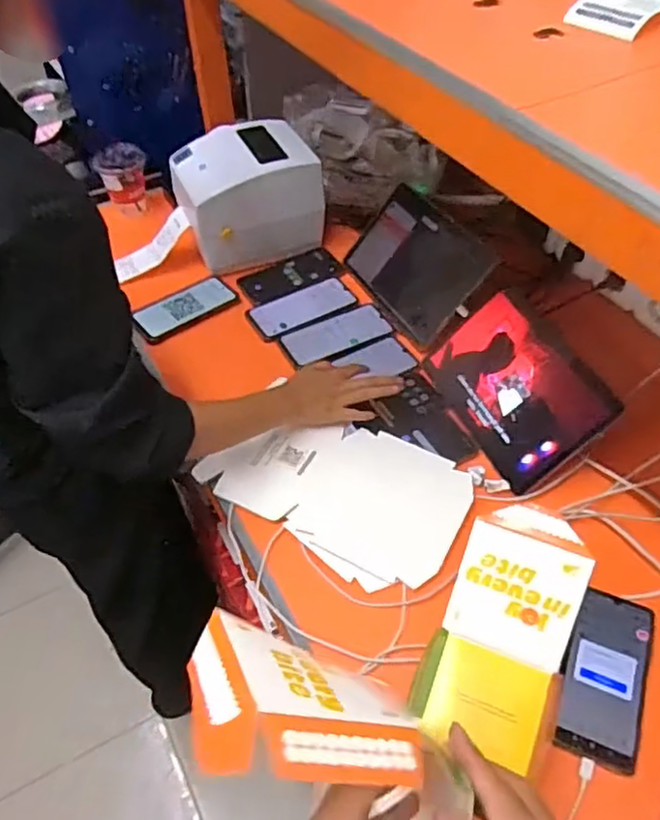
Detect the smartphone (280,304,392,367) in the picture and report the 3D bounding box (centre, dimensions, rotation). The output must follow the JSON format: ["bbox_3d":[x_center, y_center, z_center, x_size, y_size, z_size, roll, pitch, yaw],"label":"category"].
[{"bbox_3d":[0.013,-0.116,1.000,0.163,0.010,0.088,-23,52,-17],"label":"smartphone"}]

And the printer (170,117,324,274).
[{"bbox_3d":[-0.142,-0.363,1.114,0.221,0.169,0.162,-21,52,-16],"label":"printer"}]

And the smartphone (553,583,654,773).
[{"bbox_3d":[0.277,0.260,0.650,0.076,0.012,0.177,18,52,17],"label":"smartphone"}]

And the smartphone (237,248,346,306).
[{"bbox_3d":[-0.068,-0.233,1.116,0.175,0.009,0.087,-23,52,-18],"label":"smartphone"}]

